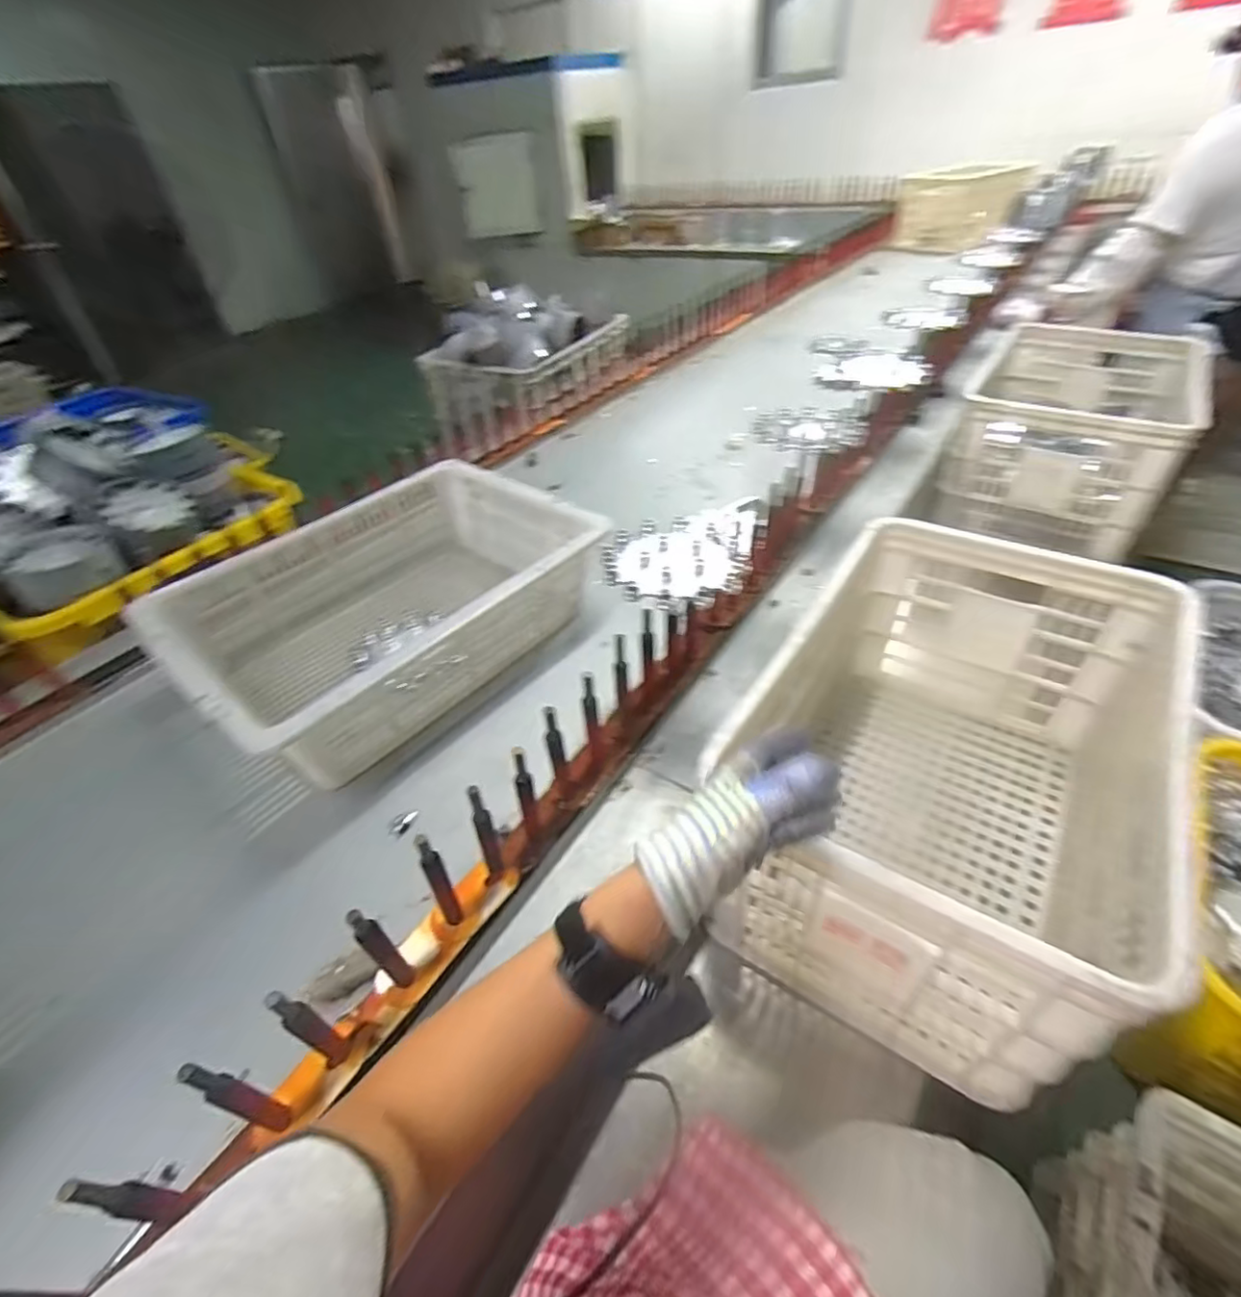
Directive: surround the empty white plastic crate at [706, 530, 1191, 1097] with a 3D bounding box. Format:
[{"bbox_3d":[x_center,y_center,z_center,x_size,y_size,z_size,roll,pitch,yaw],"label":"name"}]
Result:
[{"bbox_3d":[0.359,0.125,0.682,0.341,0.285,0.529,21,49,29],"label":"empty white plastic crate"}]

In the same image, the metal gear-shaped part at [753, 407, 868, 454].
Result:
[{"bbox_3d":[0.275,-0.318,0.874,0.150,0.029,0.163,8,44,16],"label":"metal gear-shaped part"}]

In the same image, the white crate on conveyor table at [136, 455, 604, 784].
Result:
[{"bbox_3d":[-0.317,-0.063,0.867,0.400,0.153,0.529,28,53,33],"label":"white crate on conveyor table"}]

